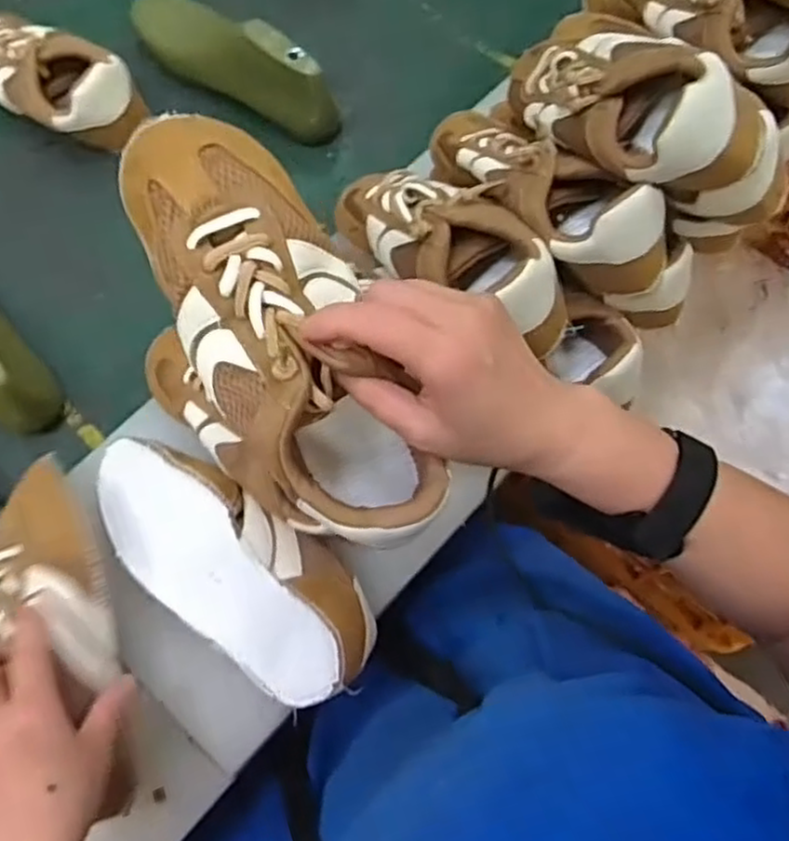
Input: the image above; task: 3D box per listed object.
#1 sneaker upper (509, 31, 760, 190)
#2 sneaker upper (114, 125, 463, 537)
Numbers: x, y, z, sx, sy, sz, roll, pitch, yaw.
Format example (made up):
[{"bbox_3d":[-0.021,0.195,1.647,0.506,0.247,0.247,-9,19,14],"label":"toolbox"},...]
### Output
[{"bbox_3d":[0.151,-0.229,0.516,0.099,0.080,0.223,-34,48,-10],"label":"sneaker upper"},{"bbox_3d":[-0.056,-0.043,0.351,0.089,0.074,0.221,-27,94,-8],"label":"sneaker upper"}]

